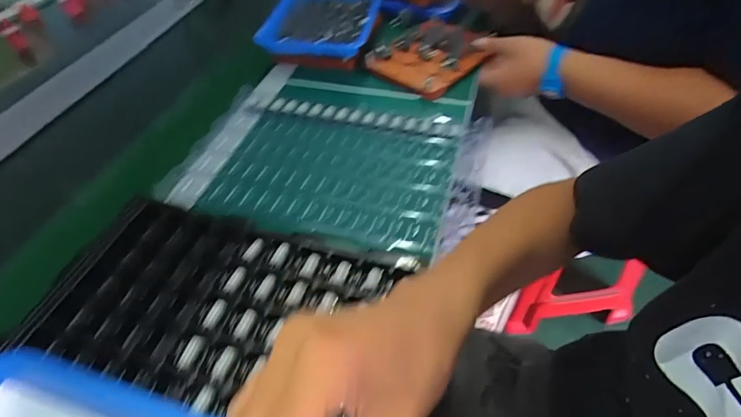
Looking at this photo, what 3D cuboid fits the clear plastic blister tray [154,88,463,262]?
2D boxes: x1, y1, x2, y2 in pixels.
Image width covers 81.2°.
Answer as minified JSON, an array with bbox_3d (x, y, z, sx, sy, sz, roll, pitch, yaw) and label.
[{"bbox_3d":[-0.068,-0.060,0.542,0.330,0.018,0.229,10,50,15],"label":"clear plastic blister tray"}]

